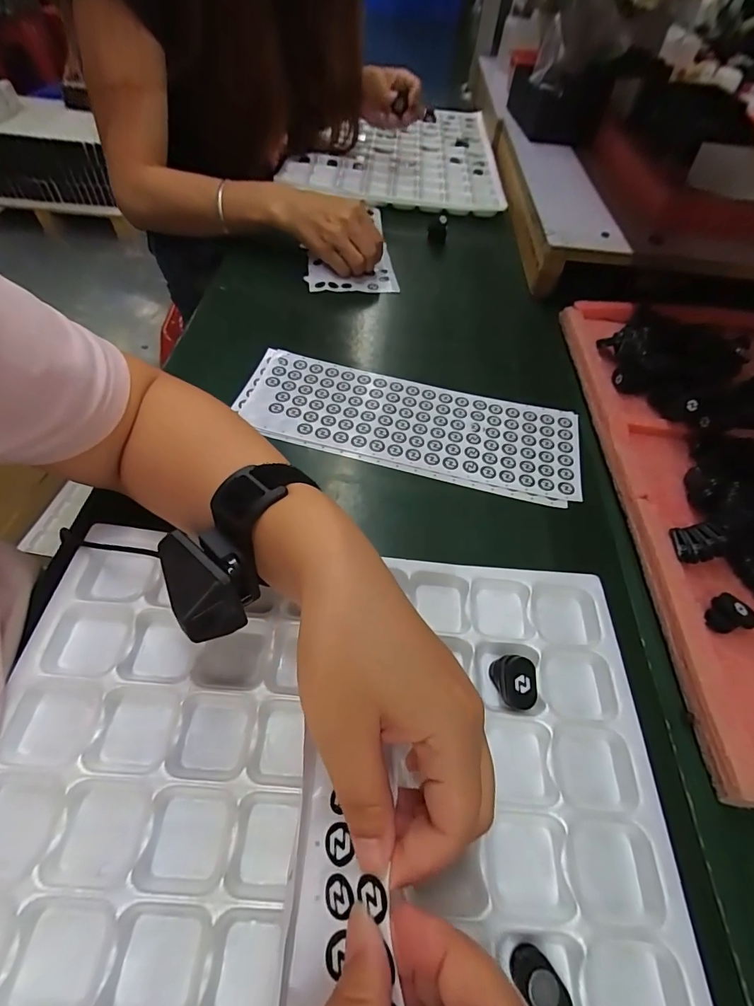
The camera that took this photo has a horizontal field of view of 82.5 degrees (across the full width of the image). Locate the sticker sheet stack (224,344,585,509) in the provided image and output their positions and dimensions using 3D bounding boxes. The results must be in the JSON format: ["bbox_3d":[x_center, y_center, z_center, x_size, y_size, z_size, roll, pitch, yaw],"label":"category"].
[{"bbox_3d":[0.029,-0.077,0.400,0.311,0.008,0.113,13,54,6],"label":"sticker sheet stack"}]

